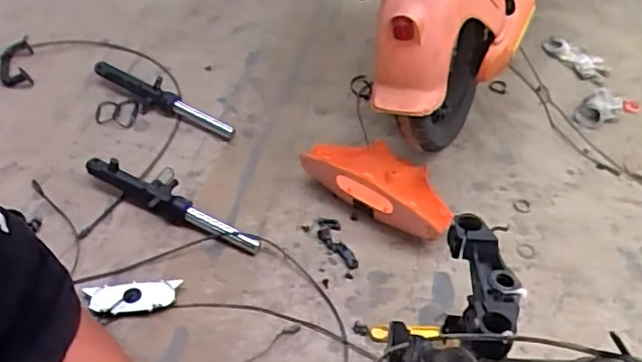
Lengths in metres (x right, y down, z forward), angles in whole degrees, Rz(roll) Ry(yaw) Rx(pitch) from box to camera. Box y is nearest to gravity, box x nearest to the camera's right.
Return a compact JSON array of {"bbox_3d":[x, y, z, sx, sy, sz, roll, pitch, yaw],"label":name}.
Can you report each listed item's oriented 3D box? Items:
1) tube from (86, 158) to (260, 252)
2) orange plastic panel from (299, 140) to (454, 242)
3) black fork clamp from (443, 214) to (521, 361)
[{"bbox_3d":[-0.251,0.030,1.044,0.335,0.058,0.071,18,47,13],"label":"tube"},{"bbox_3d":[0.114,-0.001,1.083,0.265,0.098,0.126,24,49,18],"label":"orange plastic panel"},{"bbox_3d":[0.167,0.103,0.615,0.071,0.044,0.173,10,46,5],"label":"black fork clamp"}]

